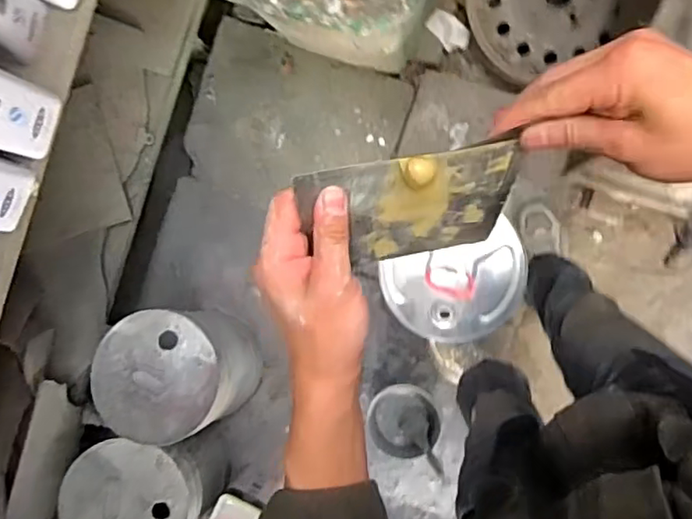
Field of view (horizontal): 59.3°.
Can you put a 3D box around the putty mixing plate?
[{"bbox_3d":[0.040,-0.029,0.376,0.128,0.014,0.072,-11,128,-4],"label":"putty mixing plate"}]

